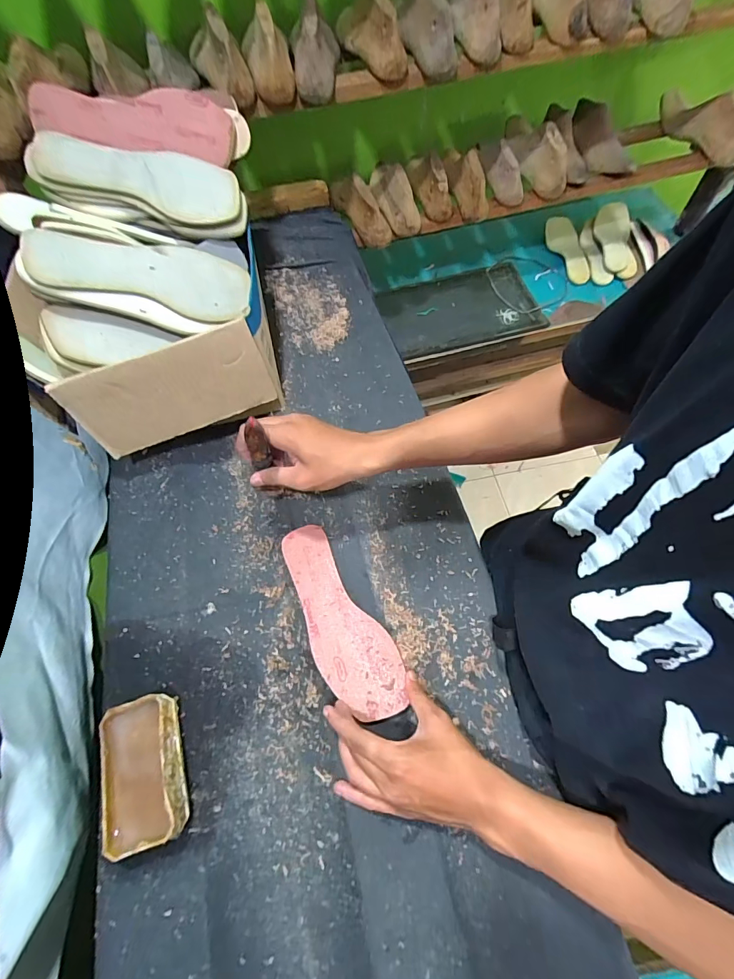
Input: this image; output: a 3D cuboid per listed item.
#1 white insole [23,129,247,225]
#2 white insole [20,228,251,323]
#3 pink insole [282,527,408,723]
[{"bbox_3d":[-0.282,-0.389,0.515,0.236,0.021,0.070,11,108,-9],"label":"white insole"},{"bbox_3d":[-0.259,-0.257,0.489,0.228,0.015,0.082,2,94,-27],"label":"white insole"},{"bbox_3d":[-0.036,0.147,0.487,0.081,0.004,0.233,-27,65,-10],"label":"pink insole"}]

